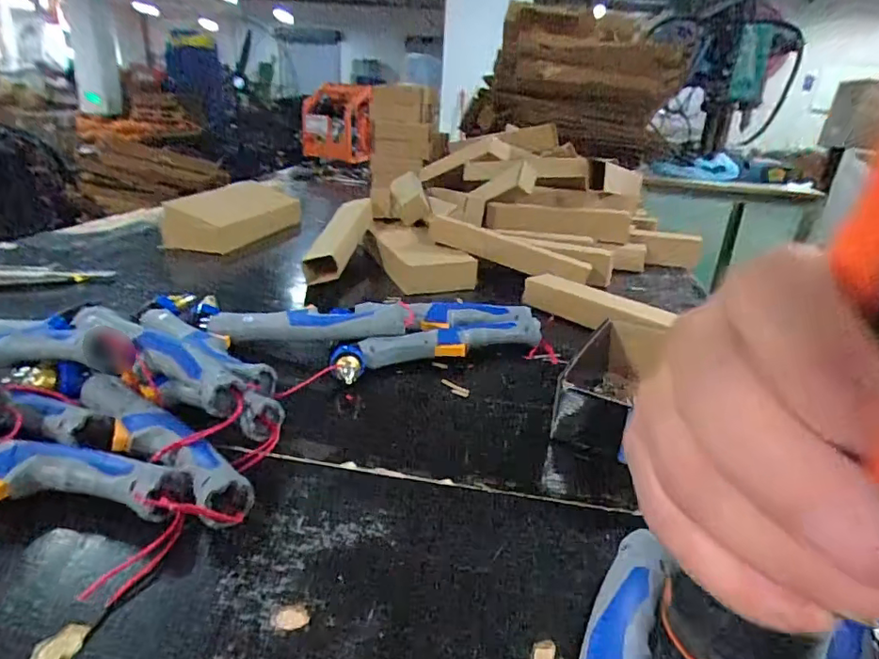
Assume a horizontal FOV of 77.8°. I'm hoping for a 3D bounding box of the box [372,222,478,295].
[{"bbox_3d":[-0.041,-0.132,0.966,0.128,0.063,0.269,-3,24,-15],"label":"box"}]

